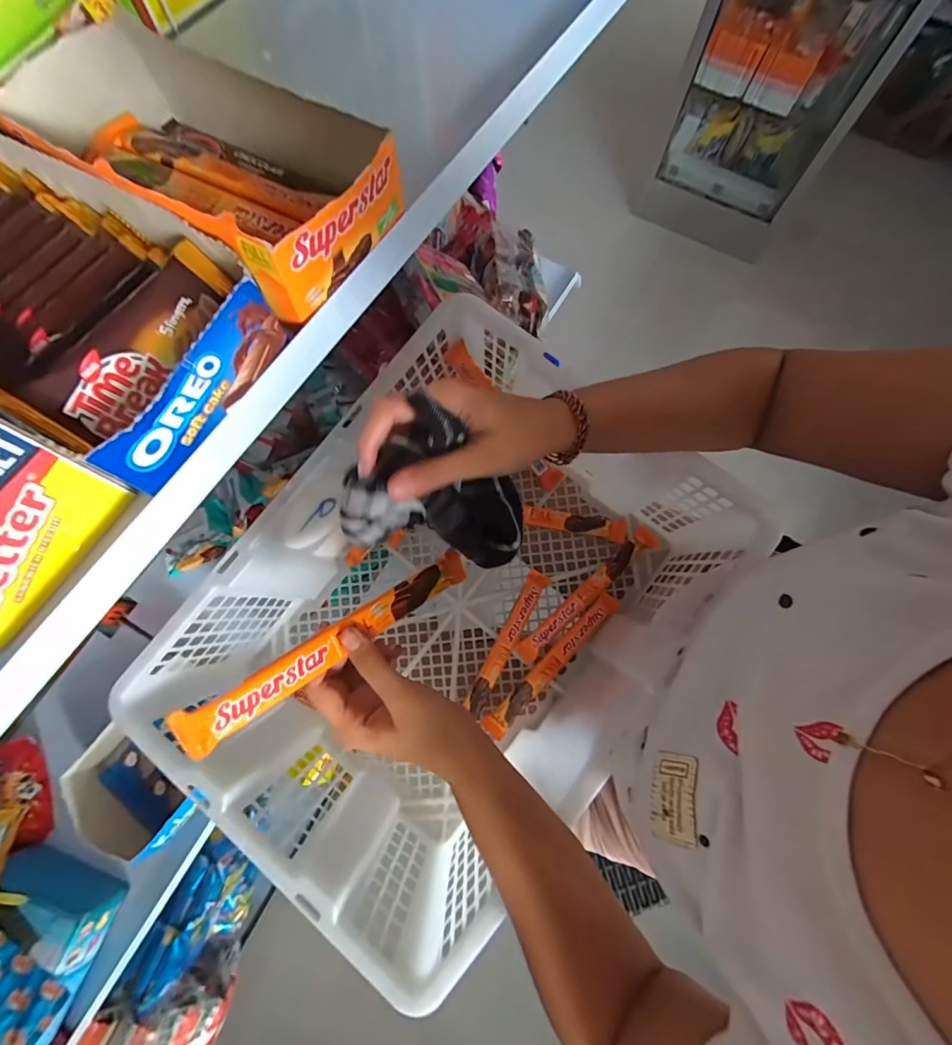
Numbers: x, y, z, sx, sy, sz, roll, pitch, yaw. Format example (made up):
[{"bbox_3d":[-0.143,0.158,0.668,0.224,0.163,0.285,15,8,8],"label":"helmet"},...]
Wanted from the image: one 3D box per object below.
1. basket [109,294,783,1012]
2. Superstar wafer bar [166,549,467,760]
[{"bbox_3d":[-0.030,0.093,0.433,0.340,0.211,0.463,38,75,11],"label":"basket"},{"bbox_3d":[-0.082,0.073,0.291,0.202,0.018,0.022,-31,73,-36],"label":"Superstar wafer bar"}]

